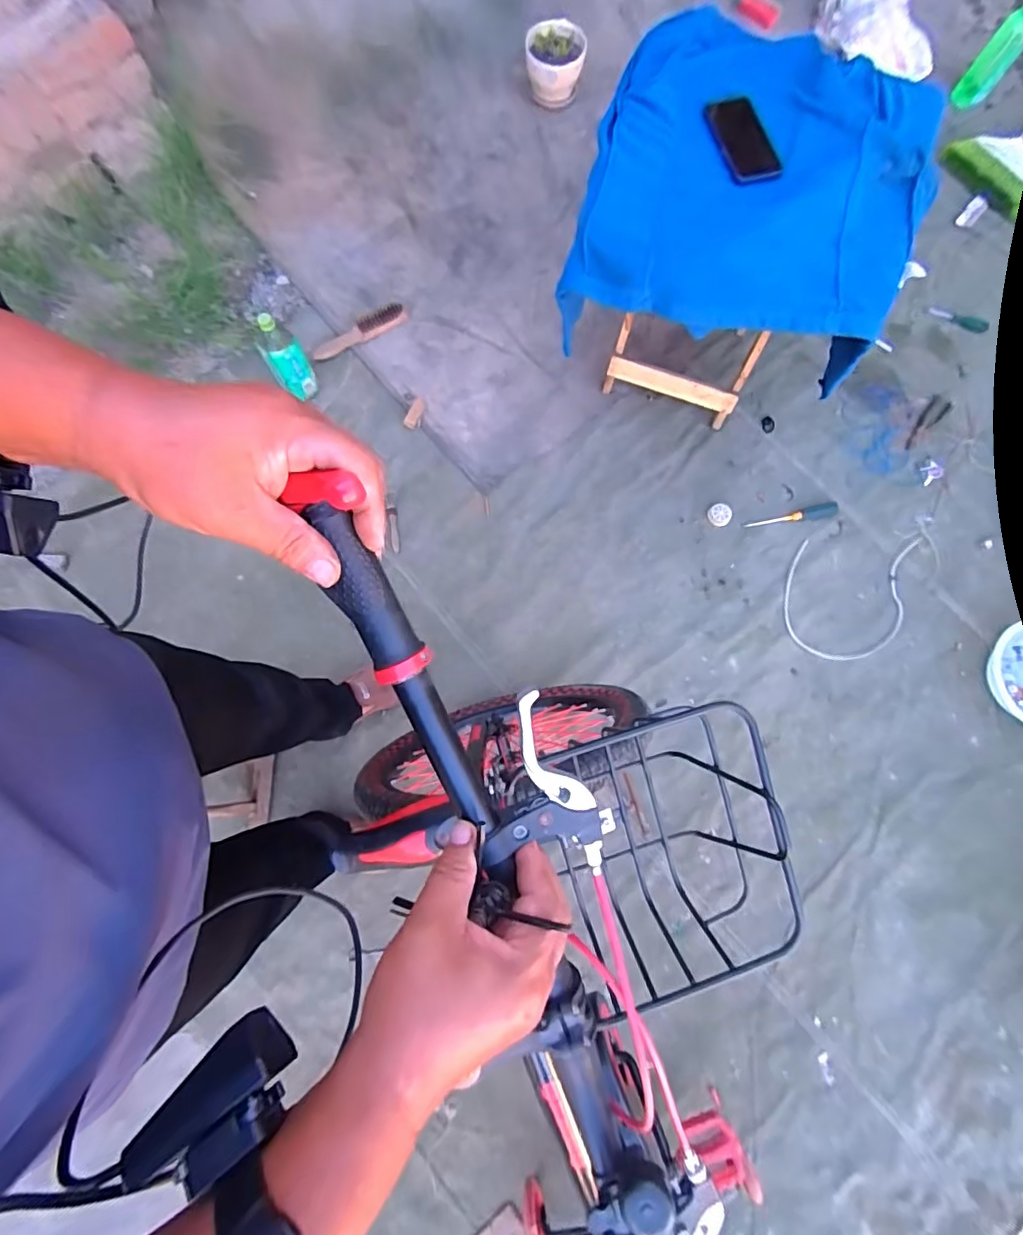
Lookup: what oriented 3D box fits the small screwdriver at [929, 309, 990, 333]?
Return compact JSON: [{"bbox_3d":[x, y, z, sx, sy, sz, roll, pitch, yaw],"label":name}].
[{"bbox_3d":[1.092,-0.728,1.333,0.132,0.031,0.033,25,79,5],"label":"small screwdriver"}]

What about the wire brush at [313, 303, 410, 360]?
[{"bbox_3d":[-0.376,-0.712,1.348,0.255,0.023,0.057,-27,79,-6],"label":"wire brush"}]

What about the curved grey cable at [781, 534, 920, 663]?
[{"bbox_3d":[0.747,-0.061,1.211,0.253,0.019,0.329,19,77,6],"label":"curved grey cable"}]

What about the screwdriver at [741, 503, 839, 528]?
[{"bbox_3d":[0.636,-0.227,1.235,0.204,0.028,0.030,-10,78,-2],"label":"screwdriver"}]

